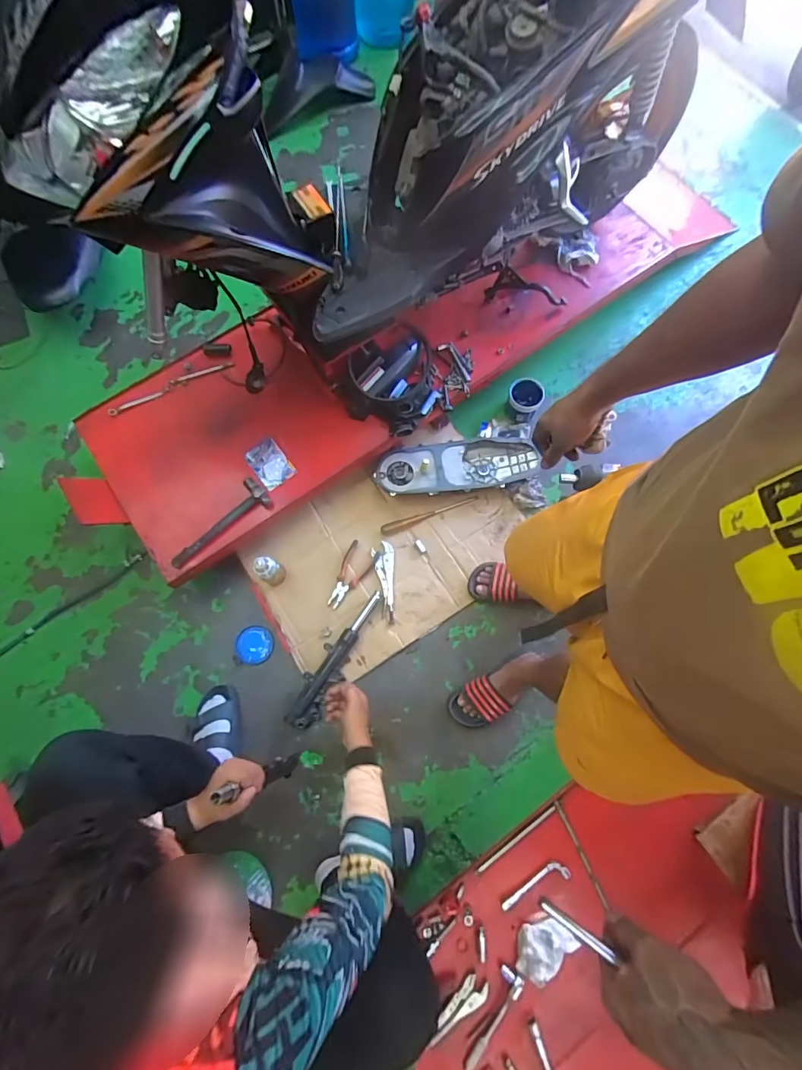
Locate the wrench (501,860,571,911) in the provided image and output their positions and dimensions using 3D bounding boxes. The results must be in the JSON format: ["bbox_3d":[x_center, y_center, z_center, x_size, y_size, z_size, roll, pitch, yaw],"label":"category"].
[{"bbox_3d":[0.288,0.755,0.988,0.163,0.014,0.044,-22,77,-5],"label":"wrench"}]

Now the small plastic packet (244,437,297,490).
[{"bbox_3d":[-0.372,-0.205,1.289,0.097,0.018,0.141,-37,77,-10],"label":"small plastic packet"}]

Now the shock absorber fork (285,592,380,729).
[{"bbox_3d":[-0.177,0.338,1.259,0.092,0.041,0.417,30,76,9],"label":"shock absorber fork"}]

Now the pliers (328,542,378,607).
[{"bbox_3d":[-0.141,0.123,1.328,0.090,0.015,0.198,23,75,7],"label":"pliers"}]

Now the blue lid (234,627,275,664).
[{"bbox_3d":[-0.422,0.316,1.306,0.111,0.010,0.104,0,73,0],"label":"blue lid"}]

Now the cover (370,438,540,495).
[{"bbox_3d":[0.151,-0.206,1.368,0.453,0.090,0.164,-9,73,-2],"label":"cover"}]

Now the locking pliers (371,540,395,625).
[{"bbox_3d":[-0.049,0.134,1.324,0.063,0.018,0.233,-2,73,-1],"label":"locking pliers"}]

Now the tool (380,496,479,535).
[{"bbox_3d":[0.091,-0.060,1.378,0.313,0.023,0.036,-17,74,-5],"label":"tool"}]

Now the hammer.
[{"bbox_3d":[-0.497,-0.033,1.232,0.299,0.044,0.101,-39,77,-11],"label":"hammer"}]

